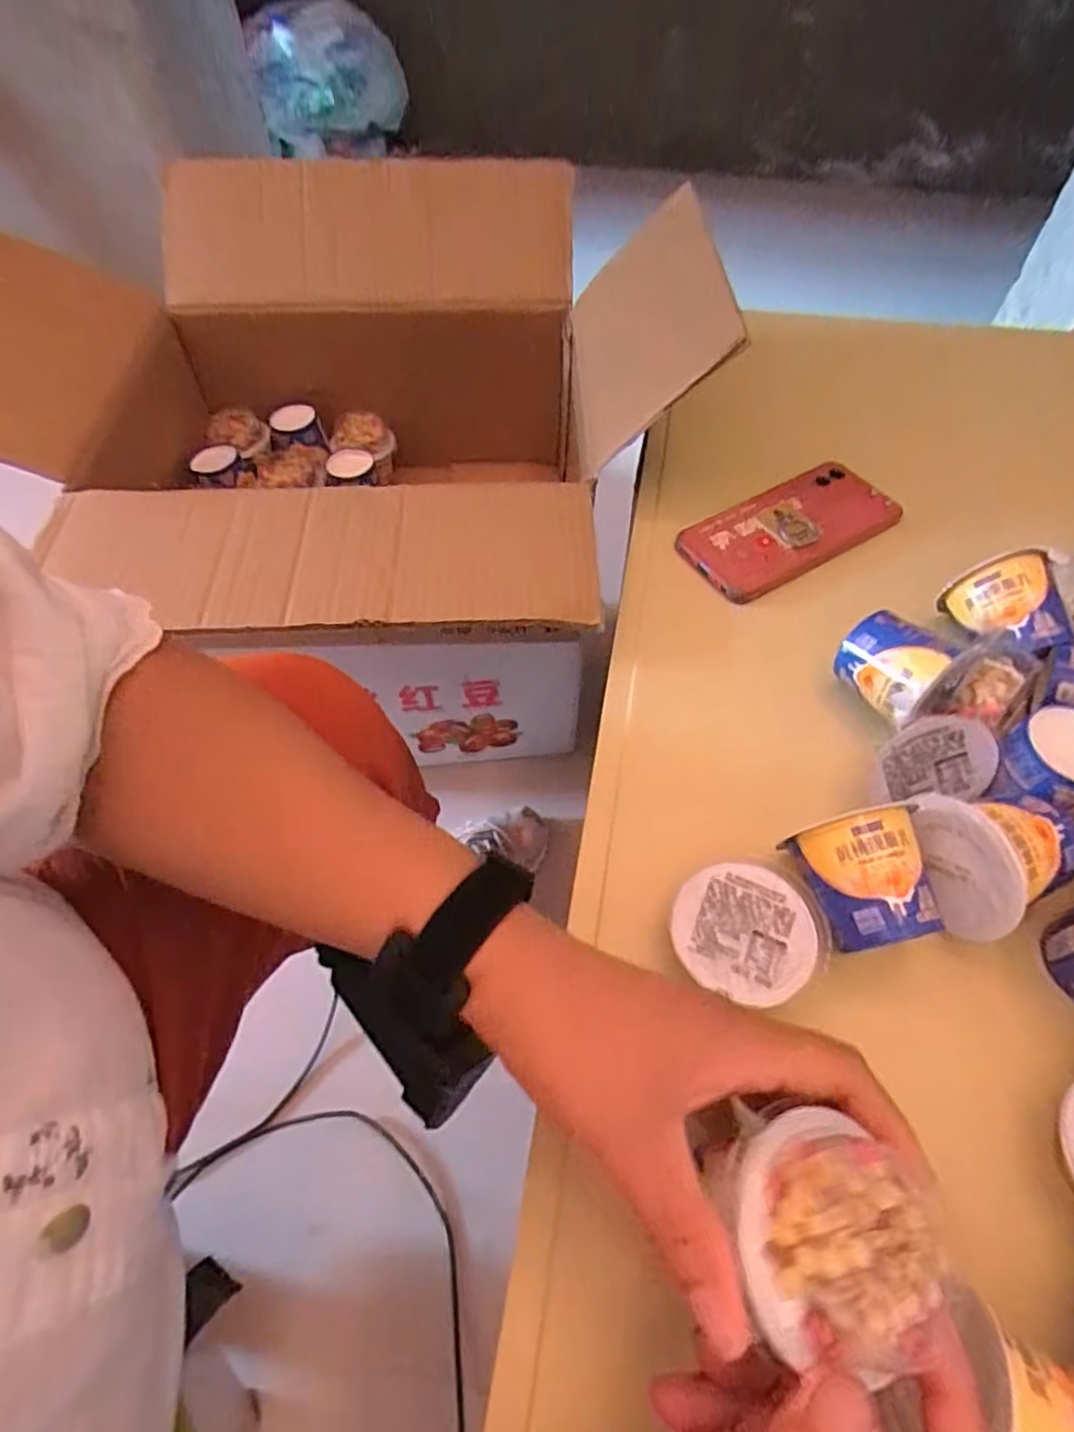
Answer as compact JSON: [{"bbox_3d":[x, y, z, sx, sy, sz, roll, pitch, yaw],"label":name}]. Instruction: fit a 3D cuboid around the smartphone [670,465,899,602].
[{"bbox_3d":[0.186,-0.141,0.513,0.168,0.015,0.074,-28,60,-18],"label":"smartphone"}]

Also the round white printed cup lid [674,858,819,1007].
[{"bbox_3d":[0.100,0.107,0.340,0.065,0.025,0.068,0,55,0],"label":"round white printed cup lid"}]

